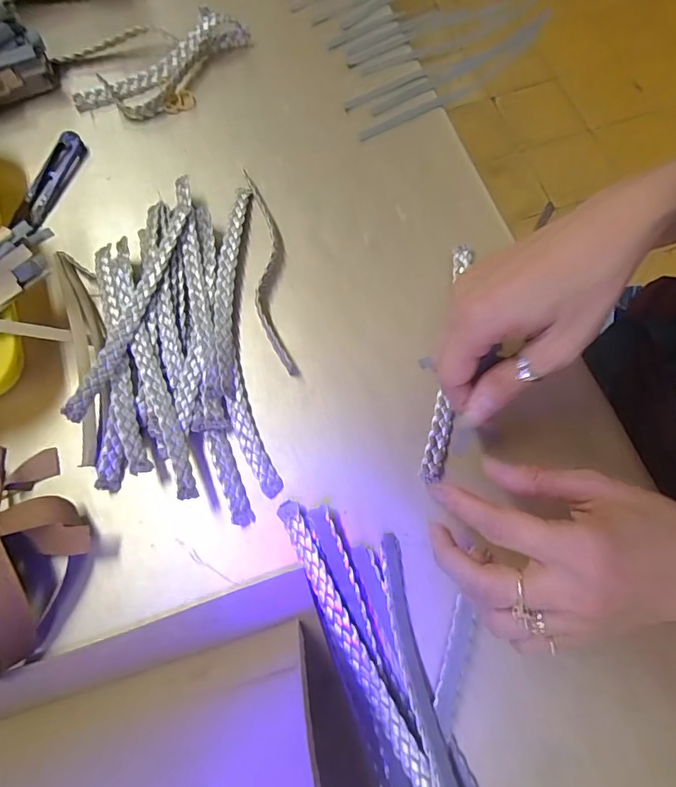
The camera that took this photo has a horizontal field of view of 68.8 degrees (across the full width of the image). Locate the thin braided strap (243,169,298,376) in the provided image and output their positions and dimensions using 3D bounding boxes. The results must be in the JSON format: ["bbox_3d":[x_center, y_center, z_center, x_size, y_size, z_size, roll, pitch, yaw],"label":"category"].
[{"bbox_3d":[-0.050,-0.090,0.354,0.022,0.013,0.161,-8,71,-2],"label":"thin braided strap"}]

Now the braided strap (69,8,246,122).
[{"bbox_3d":[-0.143,-0.275,0.415,0.152,0.028,0.064,-39,75,-12],"label":"braided strap"}]

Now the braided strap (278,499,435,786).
[{"bbox_3d":[0.008,0.137,0.270,0.016,0.014,0.170,-27,73,-8],"label":"braided strap"}]

